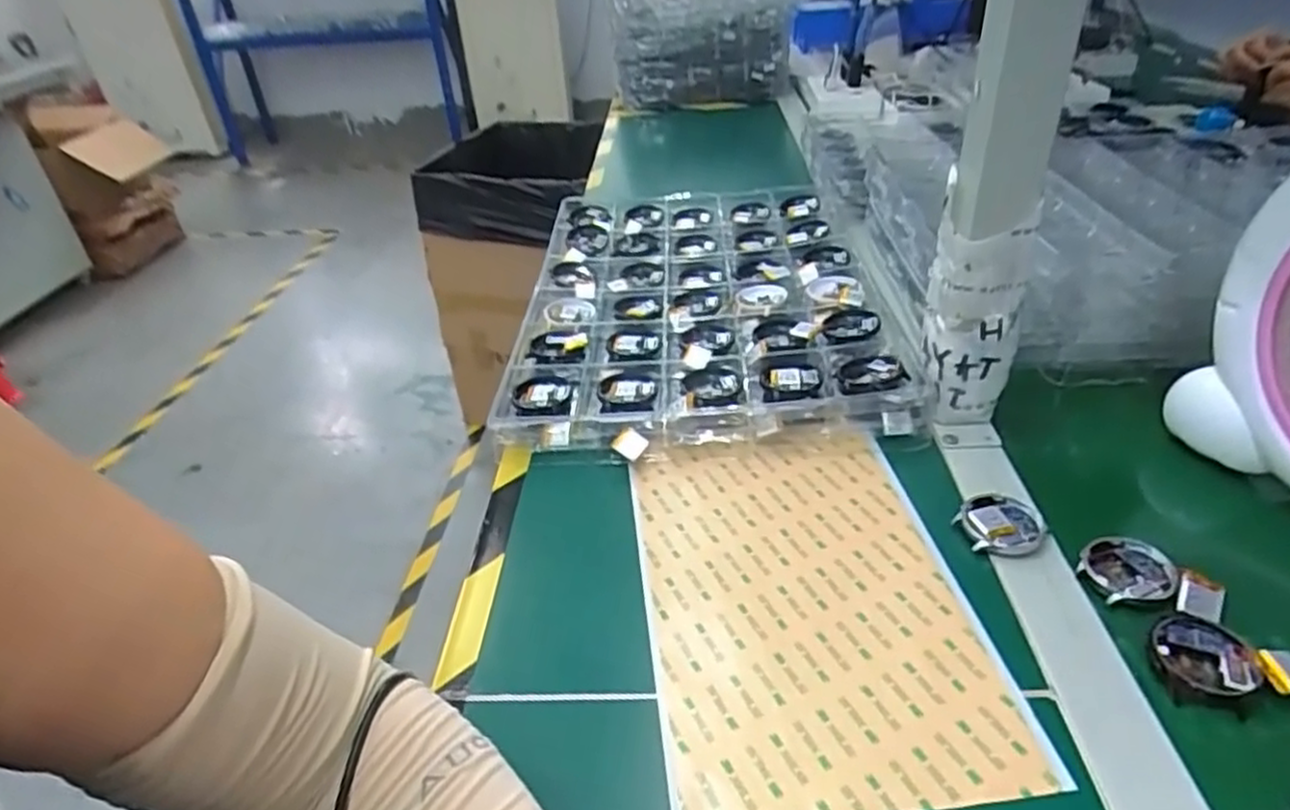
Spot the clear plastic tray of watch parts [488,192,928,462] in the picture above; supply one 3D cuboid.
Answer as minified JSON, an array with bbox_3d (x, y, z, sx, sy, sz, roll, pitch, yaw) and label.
[{"bbox_3d":[0.045,-0.101,0.682,0.298,0.035,0.441,-5,34,4],"label":"clear plastic tray of watch parts"}]

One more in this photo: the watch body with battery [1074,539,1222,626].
[{"bbox_3d":[0.272,0.093,0.402,0.064,0.013,0.042,8,37,18],"label":"watch body with battery"}]

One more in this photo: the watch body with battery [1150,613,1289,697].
[{"bbox_3d":[0.280,0.123,0.357,0.062,0.018,0.038,23,43,33],"label":"watch body with battery"}]

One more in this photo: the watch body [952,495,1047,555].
[{"bbox_3d":[0.206,0.070,0.433,0.042,0.013,0.039,-3,35,2],"label":"watch body"}]

